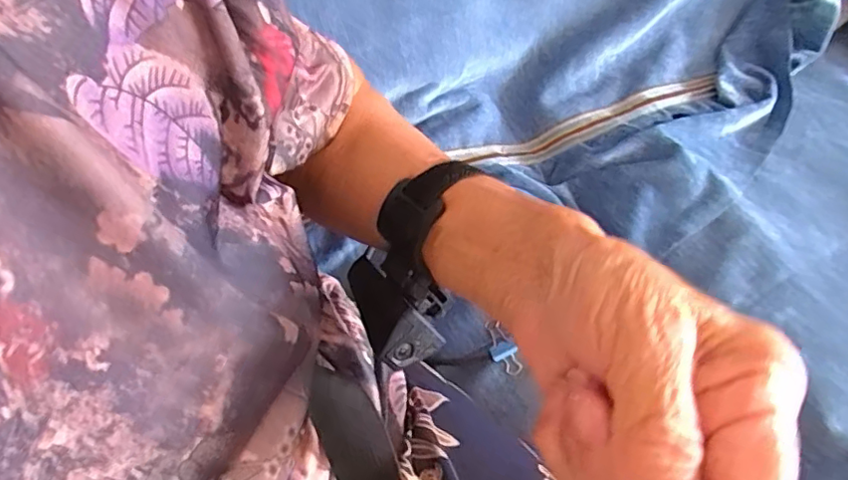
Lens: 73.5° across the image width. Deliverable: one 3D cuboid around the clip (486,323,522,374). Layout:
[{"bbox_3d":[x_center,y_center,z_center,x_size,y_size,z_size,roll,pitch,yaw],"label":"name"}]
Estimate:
[{"bbox_3d":[0.058,0.082,0.427,0.018,0.012,0.042,-29,81,6],"label":"clip"}]

